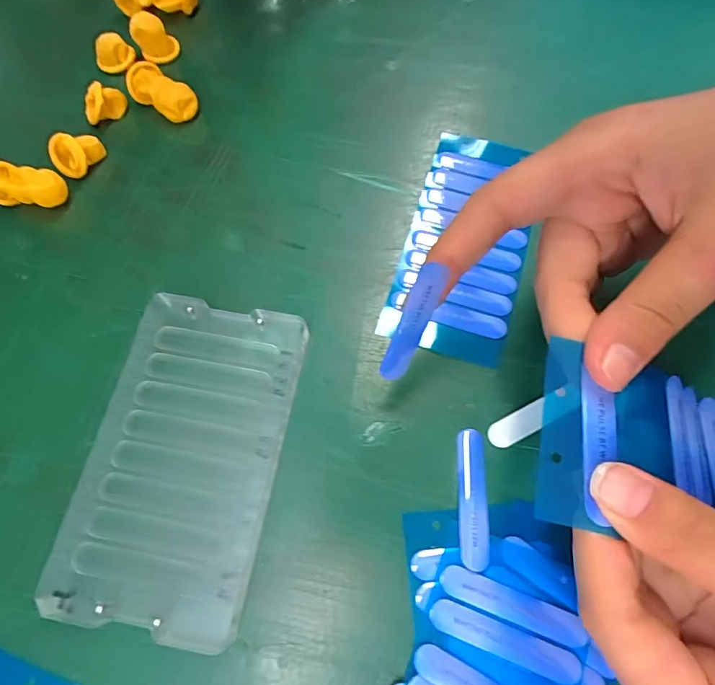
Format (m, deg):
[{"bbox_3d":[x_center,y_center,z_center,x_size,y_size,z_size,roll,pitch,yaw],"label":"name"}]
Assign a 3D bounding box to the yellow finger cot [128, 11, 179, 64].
[{"bbox_3d":[-0.112,-0.168,0.257,0.022,0.022,0.015,-27,71,-10],"label":"yellow finger cot"}]

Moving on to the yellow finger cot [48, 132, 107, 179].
[{"bbox_3d":[-0.140,-0.093,0.232,0.024,0.017,0.016,-25,70,-9],"label":"yellow finger cot"}]

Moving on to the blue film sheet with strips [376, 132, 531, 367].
[{"bbox_3d":[0.053,-0.050,0.221,0.054,0.004,0.118,17,69,7],"label":"blue film sheet with strips"}]

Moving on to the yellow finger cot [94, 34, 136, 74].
[{"bbox_3d":[-0.135,-0.158,0.259,0.019,0.019,0.013,3,68,2],"label":"yellow finger cot"}]

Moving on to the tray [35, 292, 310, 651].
[{"bbox_3d":[-0.065,0.042,0.181,0.070,0.012,0.120,9,69,4],"label":"tray"}]

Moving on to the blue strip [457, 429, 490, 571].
[{"bbox_3d":[0.044,0.058,0.178,0.011,0.006,0.050,4,68,2],"label":"blue strip"}]

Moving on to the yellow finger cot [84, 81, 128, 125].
[{"bbox_3d":[-0.134,-0.127,0.245,0.022,0.015,0.015,-33,72,-12],"label":"yellow finger cot"}]

